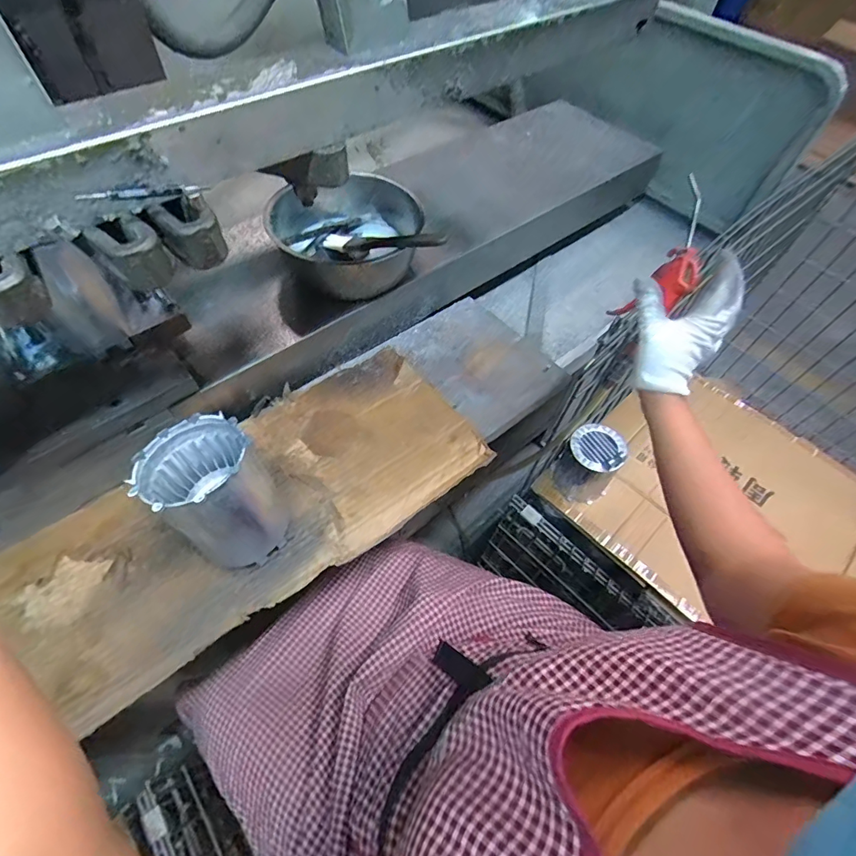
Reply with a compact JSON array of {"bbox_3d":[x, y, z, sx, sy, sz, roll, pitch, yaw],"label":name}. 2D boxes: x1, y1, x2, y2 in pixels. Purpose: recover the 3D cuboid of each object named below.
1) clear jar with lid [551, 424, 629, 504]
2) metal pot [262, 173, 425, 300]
[{"bbox_3d":[0.267,0.057,0.766,0.083,0.136,0.086,2,58,-3],"label":"clear jar with lid"},{"bbox_3d":[-0.108,-0.249,0.593,0.172,0.071,0.177,2,58,-3],"label":"metal pot"}]

